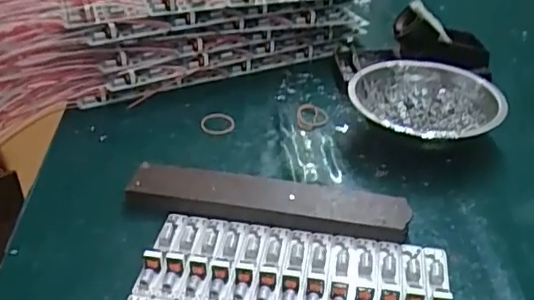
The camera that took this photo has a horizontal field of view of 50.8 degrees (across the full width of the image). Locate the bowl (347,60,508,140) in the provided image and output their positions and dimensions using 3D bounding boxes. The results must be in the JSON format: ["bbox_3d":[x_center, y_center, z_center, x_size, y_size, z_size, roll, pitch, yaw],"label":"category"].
[{"bbox_3d":[0.130,-0.030,0.469,0.120,0.041,0.120,3,36,3],"label":"bowl"}]

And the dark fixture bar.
[{"bbox_3d":[-0.002,0.034,0.398,0.195,0.014,0.033,8,37,9],"label":"dark fixture bar"}]

